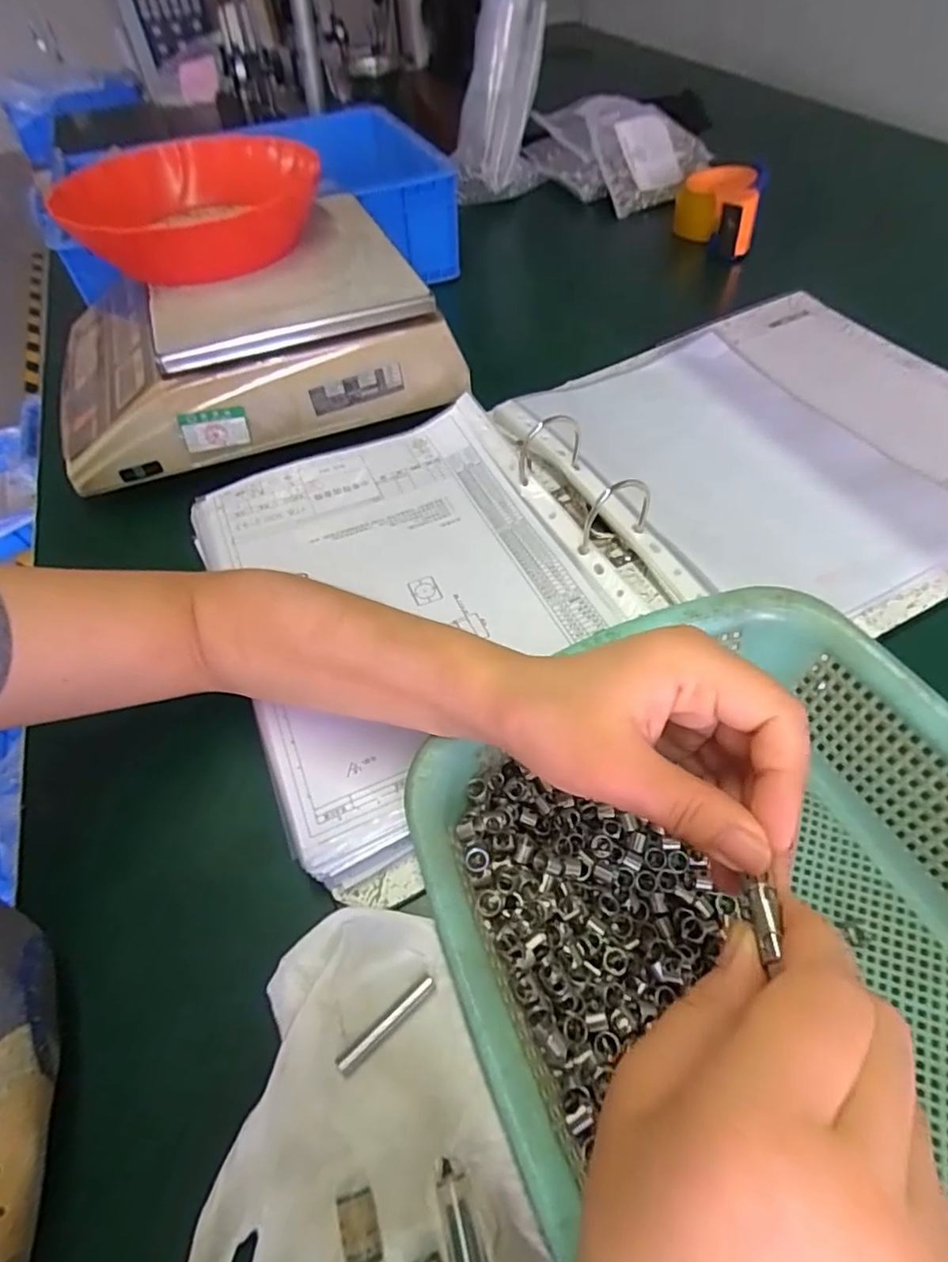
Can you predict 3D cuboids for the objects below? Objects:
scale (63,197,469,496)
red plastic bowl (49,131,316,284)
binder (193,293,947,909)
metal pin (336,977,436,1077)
[{"bbox_3d":[-0.203,-0.270,0.555,0.336,0.101,0.257,-17,53,-8],"label":"scale"},{"bbox_3d":[-0.230,-0.339,0.499,0.191,0.053,0.169,0,53,4],"label":"red plastic bowl"},{"bbox_3d":[0.137,-0.104,0.459,0.641,0.037,0.334,-25,55,-14],"label":"binder"},{"bbox_3d":[-0.038,0.171,0.268,0.049,0.006,0.008,-36,58,-22],"label":"metal pin"}]

